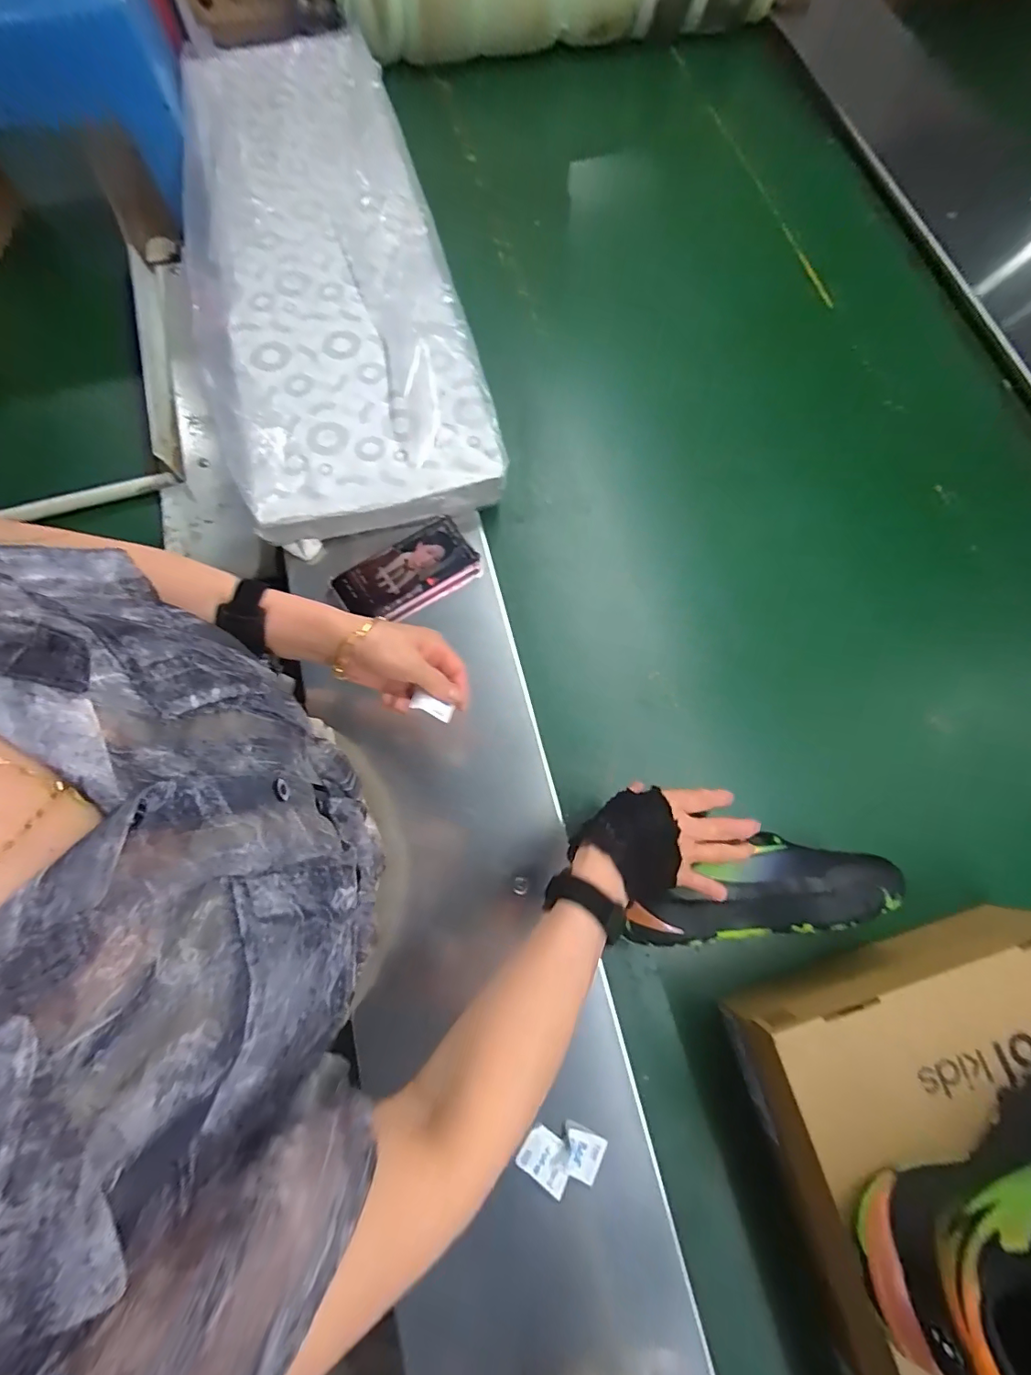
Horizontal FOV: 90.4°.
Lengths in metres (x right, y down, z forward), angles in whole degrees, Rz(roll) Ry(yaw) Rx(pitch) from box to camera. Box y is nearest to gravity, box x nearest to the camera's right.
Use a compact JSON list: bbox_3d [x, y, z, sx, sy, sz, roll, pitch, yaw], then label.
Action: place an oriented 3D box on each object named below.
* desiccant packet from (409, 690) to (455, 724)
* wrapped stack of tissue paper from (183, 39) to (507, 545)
[{"bbox_3d":[-0.069,0.017,0.438,0.033,0.005,0.018,28,46,-8],"label":"desiccant packet"},{"bbox_3d":[-0.274,-0.591,0.693,0.316,0.048,0.843,-15,74,-7],"label":"wrapped stack of tissue paper"}]

